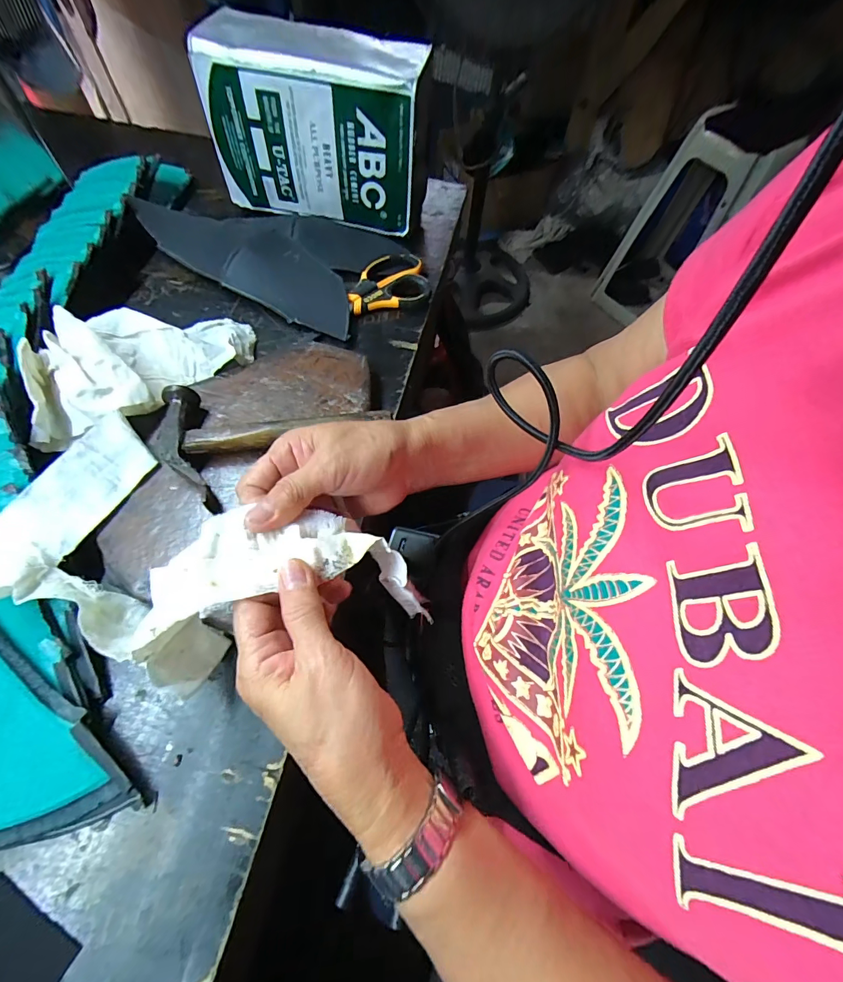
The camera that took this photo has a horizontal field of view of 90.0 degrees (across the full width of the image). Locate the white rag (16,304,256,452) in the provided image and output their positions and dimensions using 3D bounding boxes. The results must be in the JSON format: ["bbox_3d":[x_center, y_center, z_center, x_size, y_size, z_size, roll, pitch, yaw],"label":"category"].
[{"bbox_3d":[-0.254,-0.119,0.376,0.104,0.066,0.202,42,68,17],"label":"white rag"}]

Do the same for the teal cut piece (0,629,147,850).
[{"bbox_3d":[-0.253,0.159,0.252,0.151,0.020,0.084,33,66,14],"label":"teal cut piece"}]

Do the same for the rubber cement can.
[{"bbox_3d":[-0.112,-0.399,0.479,0.229,0.159,0.090,15,63,5],"label":"rubber cement can"}]

